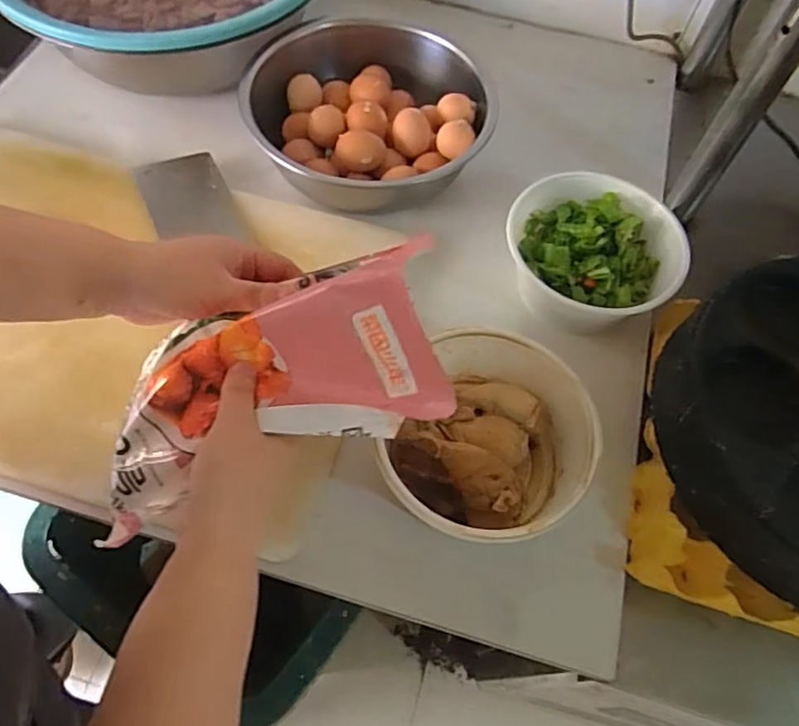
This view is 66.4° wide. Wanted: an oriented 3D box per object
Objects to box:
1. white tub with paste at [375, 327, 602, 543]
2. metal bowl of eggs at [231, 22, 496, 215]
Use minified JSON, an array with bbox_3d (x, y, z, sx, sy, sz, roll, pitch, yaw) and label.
[{"bbox_3d":[0.070,0.066,0.506,0.163,0.080,0.176,25,63,9],"label":"white tub with paste"},{"bbox_3d":[-0.031,-0.257,0.649,0.237,0.076,0.235,2,62,-3],"label":"metal bowl of eggs"}]

